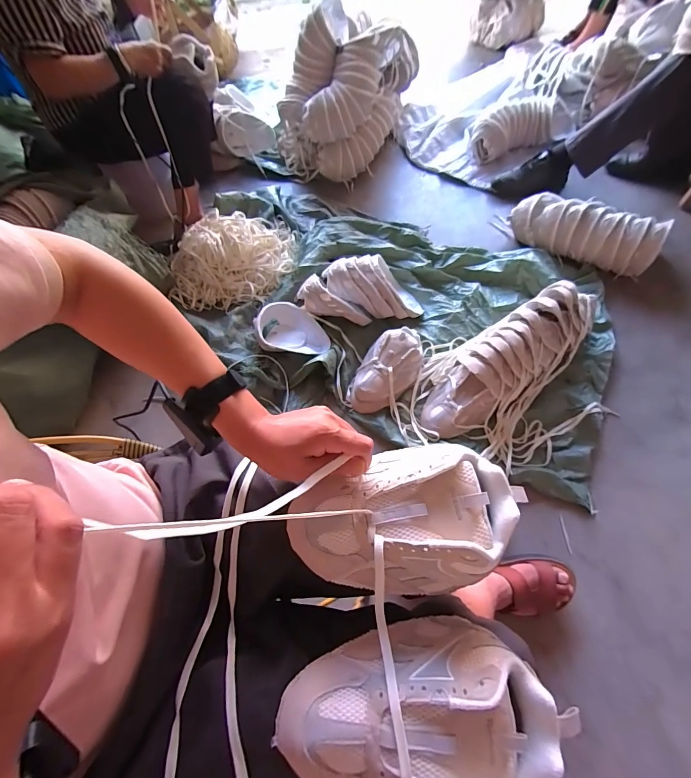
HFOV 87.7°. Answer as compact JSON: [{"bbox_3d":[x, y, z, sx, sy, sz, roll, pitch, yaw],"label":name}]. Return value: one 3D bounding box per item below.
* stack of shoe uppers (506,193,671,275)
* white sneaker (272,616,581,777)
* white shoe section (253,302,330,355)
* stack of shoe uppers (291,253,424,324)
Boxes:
[{"bbox_3d":[0.728,-0.483,1.112,0.416,0.139,0.098,26,68,15],"label":"stack of shoe uppers"},{"bbox_3d":[0.062,0.280,0.306,0.228,0.064,0.125,-6,63,0],"label":"white sneaker"},{"bbox_3d":[-0.158,-0.165,1.029,0.220,0.057,0.154,34,71,18],"label":"white shoe section"},{"bbox_3d":[0.044,-0.291,1.051,0.355,0.113,0.155,-3,64,2],"label":"stack of shoe uppers"}]

